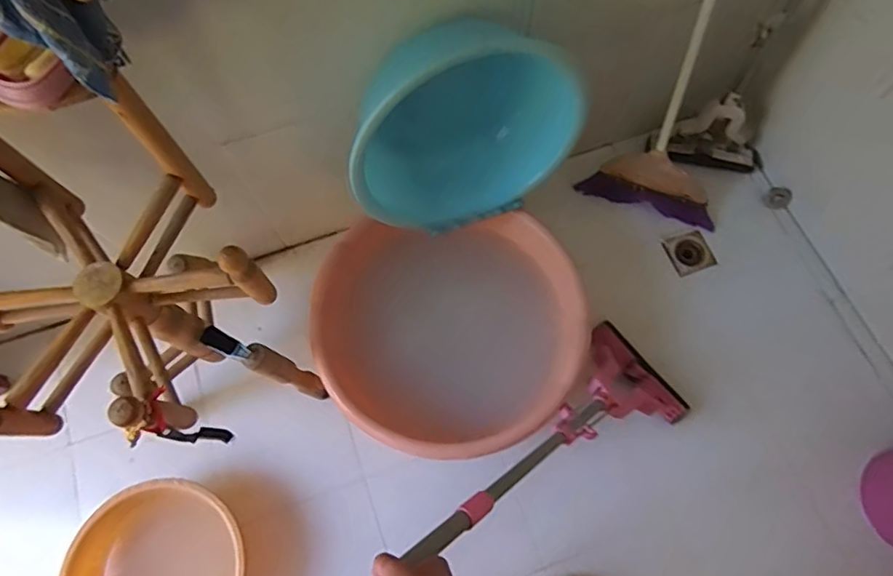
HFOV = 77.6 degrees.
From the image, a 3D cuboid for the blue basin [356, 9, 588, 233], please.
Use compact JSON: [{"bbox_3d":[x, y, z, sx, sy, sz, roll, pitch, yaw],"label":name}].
[{"bbox_3d":[0.040,-0.296,1.064,0.442,0.383,0.218,-7,70,-2],"label":"blue basin"}]

